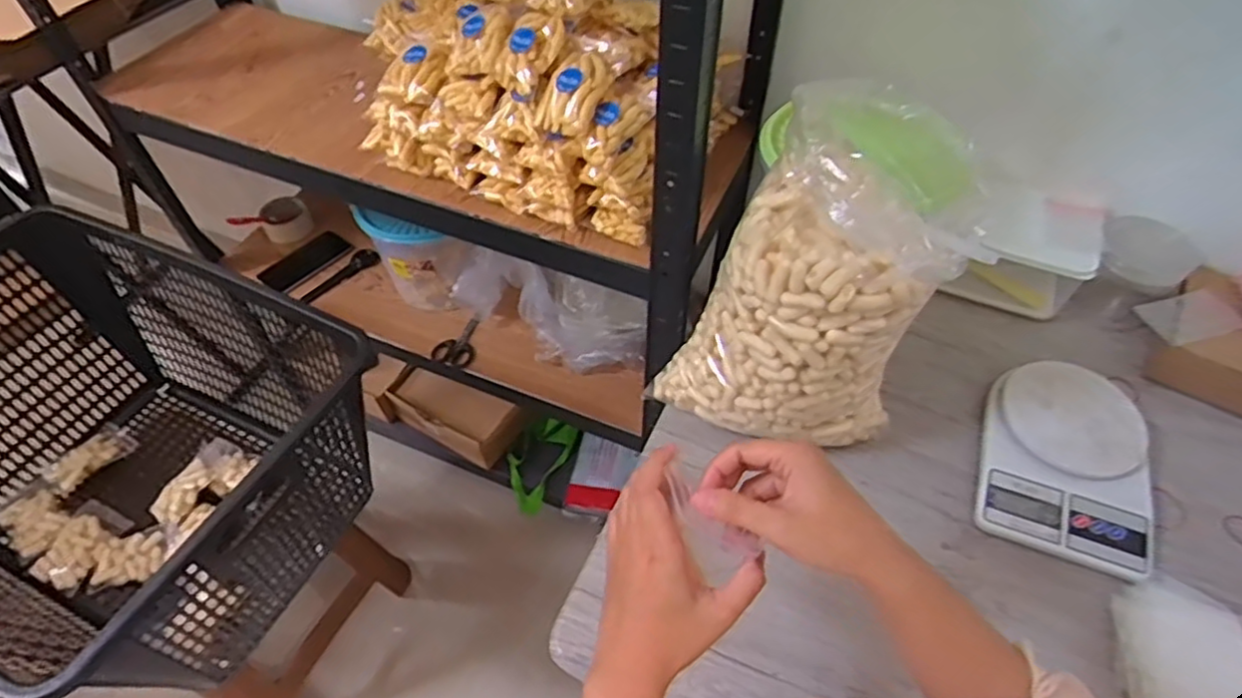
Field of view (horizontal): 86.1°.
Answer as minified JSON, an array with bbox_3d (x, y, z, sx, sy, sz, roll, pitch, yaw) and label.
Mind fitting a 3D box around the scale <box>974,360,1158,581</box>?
[{"bbox_3d":[0.441,0.104,0.653,0.151,0.031,0.208,19,55,14],"label":"scale"}]

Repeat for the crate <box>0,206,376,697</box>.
[{"bbox_3d":[-0.611,0.133,0.822,0.581,0.318,0.428,22,55,16],"label":"crate"}]

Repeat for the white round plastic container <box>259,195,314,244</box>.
[{"bbox_3d":[-0.631,-0.243,1.250,0.088,0.058,0.068,-27,57,-19],"label":"white round plastic container"}]

